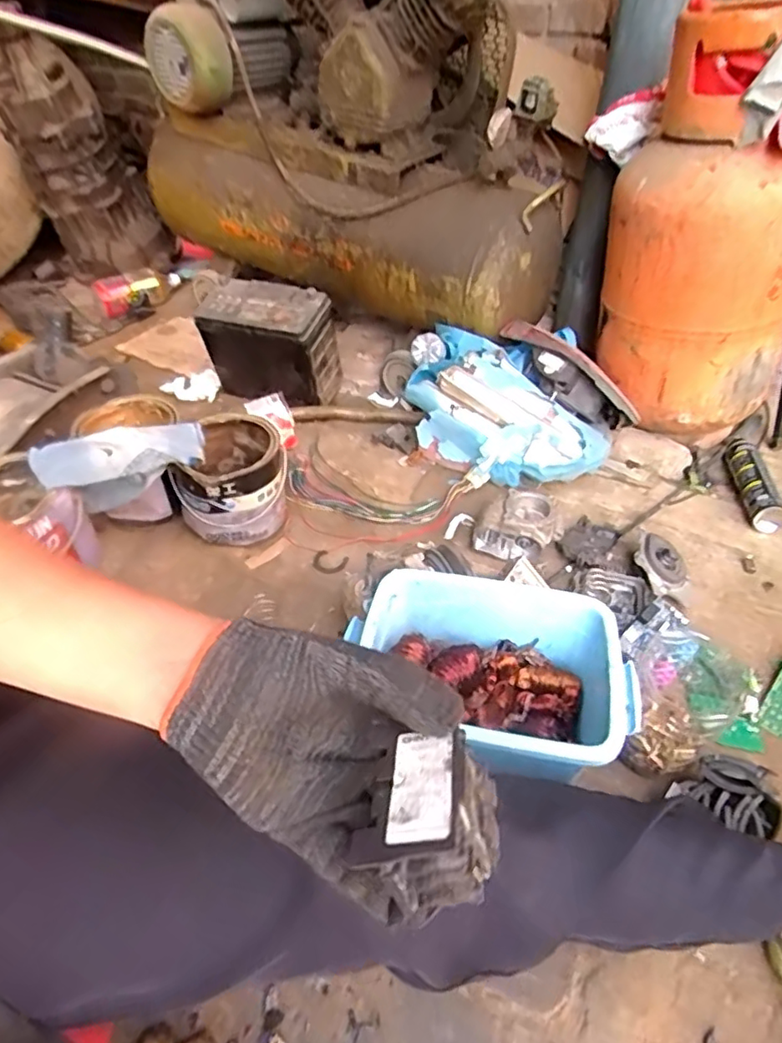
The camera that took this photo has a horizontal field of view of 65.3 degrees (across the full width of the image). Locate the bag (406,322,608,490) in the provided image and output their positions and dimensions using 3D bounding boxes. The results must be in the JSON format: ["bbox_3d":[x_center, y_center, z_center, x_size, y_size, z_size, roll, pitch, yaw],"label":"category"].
[{"bbox_3d":[0.184,-0.195,1.079,0.387,0.152,0.226,29,50,28],"label":"bag"}]

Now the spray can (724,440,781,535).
[{"bbox_3d":[0.609,-0.067,1.035,0.053,0.058,0.221,1,43,2],"label":"spray can"}]

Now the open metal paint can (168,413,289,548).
[{"bbox_3d":[-0.243,-0.065,0.946,0.155,0.145,0.161,0,43,0],"label":"open metal paint can"}]

